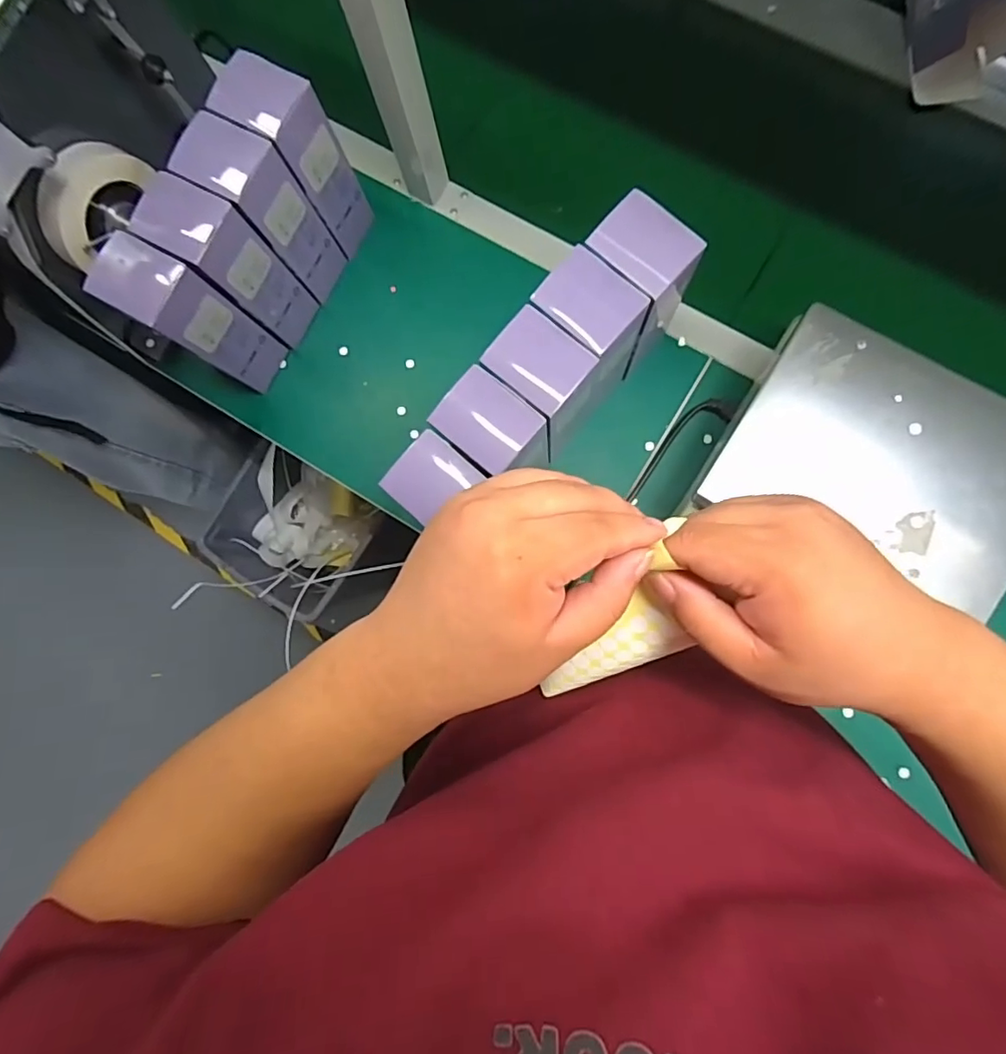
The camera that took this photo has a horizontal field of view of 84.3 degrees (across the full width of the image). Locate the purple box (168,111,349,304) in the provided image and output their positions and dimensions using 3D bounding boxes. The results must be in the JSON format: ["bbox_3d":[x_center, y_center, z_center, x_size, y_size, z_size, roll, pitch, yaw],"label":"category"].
[{"bbox_3d":[-0.251,-0.335,0.606,0.086,0.185,0.066,32,88,7],"label":"purple box"}]

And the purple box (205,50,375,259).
[{"bbox_3d":[-0.216,-0.391,0.608,0.087,0.188,0.066,35,88,7],"label":"purple box"}]

